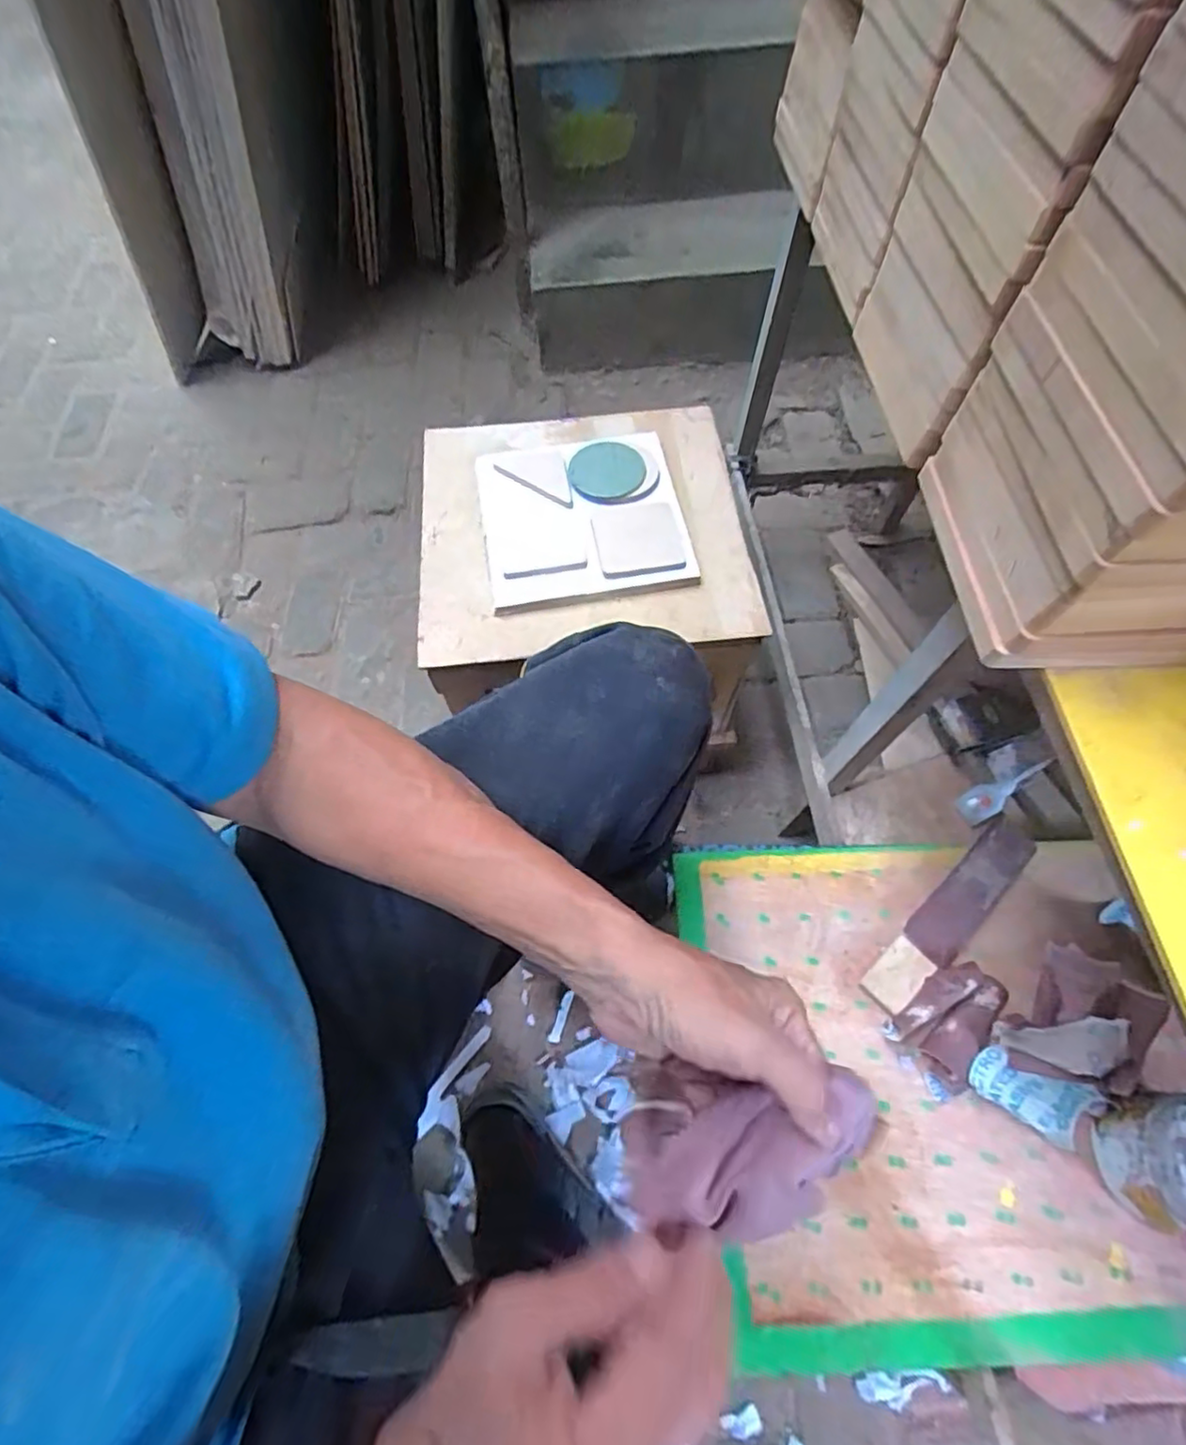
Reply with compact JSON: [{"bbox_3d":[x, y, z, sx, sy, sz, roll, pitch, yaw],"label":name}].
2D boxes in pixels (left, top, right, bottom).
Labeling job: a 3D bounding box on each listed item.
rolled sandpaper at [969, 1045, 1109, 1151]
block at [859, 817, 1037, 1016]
[{"bbox_3d":[0.381,0.319,0.553,0.097,0.035,0.050,26,67,15],"label":"rolled sandpaper"},{"bbox_3d":[0.355,0.185,0.631,0.240,0.018,0.045,-40,68,-16],"label":"block"}]

